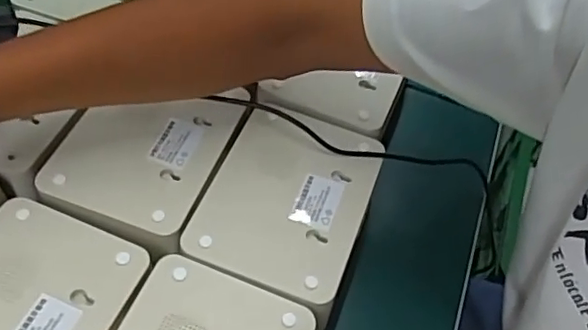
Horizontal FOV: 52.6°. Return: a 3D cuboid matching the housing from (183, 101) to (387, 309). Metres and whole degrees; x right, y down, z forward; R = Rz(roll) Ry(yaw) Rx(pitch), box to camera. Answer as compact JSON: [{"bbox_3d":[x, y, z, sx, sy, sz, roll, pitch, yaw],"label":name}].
[{"bbox_3d":[-0.001,0.018,0.407,0.101,0.023,0.136,20,53,9],"label":"housing"}]

